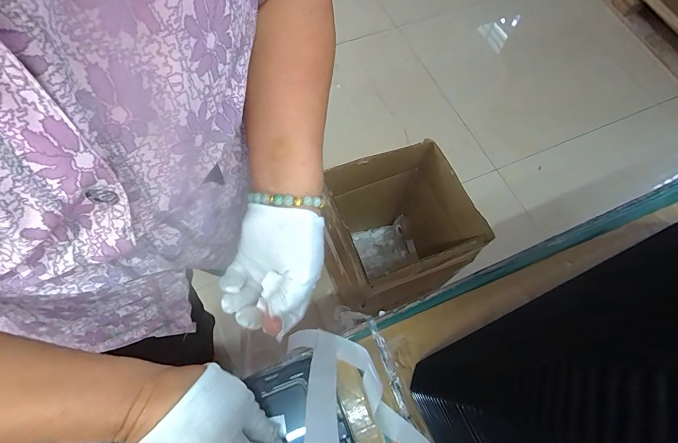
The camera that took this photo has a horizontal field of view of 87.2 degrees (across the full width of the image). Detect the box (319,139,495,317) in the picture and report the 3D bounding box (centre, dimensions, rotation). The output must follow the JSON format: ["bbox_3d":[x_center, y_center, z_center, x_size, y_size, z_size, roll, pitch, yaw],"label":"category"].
[{"bbox_3d":[0.117,0.048,0.893,0.267,0.447,0.265,-18,68,-9],"label":"box"}]

